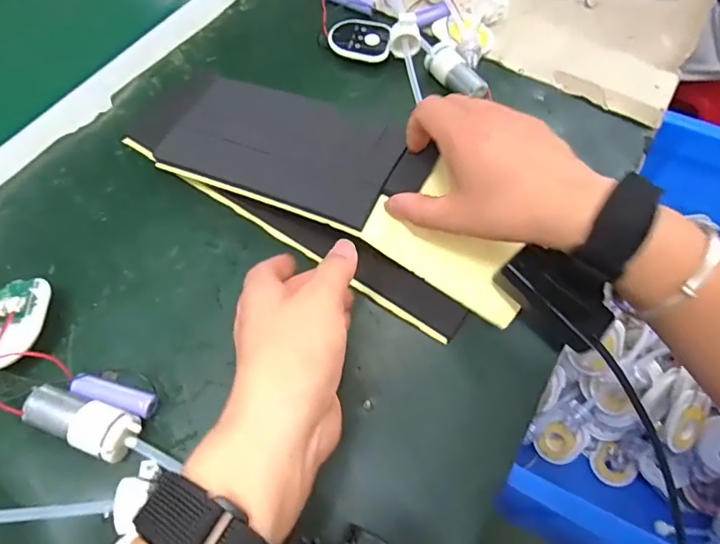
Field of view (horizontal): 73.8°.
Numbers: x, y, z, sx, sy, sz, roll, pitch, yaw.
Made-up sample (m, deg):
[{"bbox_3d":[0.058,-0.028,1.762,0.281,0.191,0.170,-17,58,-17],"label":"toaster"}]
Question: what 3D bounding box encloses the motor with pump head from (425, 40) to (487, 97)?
[{"bbox_3d":[0.085,-0.175,0.423,0.021,0.025,0.062,-35,70,-18],"label":"motor with pump head"}]

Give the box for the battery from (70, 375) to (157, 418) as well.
[{"bbox_3d":[-0.149,0.075,0.290,0.051,0.016,0.014,14,64,4],"label":"battery"}]

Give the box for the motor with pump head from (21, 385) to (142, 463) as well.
[{"bbox_3d":[-0.160,0.087,0.278,0.064,0.025,0.026,20,64,7],"label":"motor with pump head"}]

